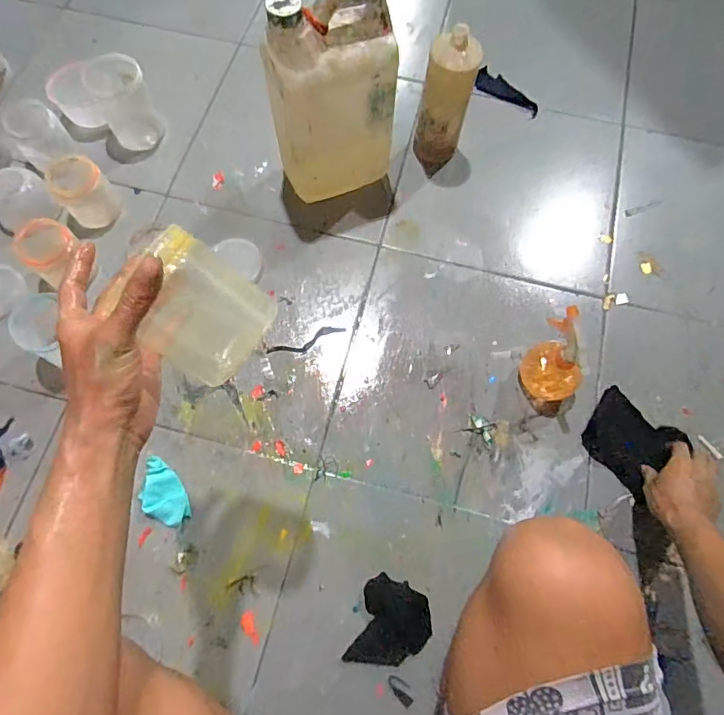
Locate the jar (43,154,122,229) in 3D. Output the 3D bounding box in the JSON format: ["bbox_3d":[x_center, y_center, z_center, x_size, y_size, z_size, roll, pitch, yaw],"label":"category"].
[{"bbox_3d":[-0.484,-0.290,0.853,0.080,0.098,0.082,0,70,-1],"label":"jar"}]

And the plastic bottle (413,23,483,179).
[{"bbox_3d":[0.145,-0.434,0.860,0.084,0.235,0.083,0,70,-1],"label":"plastic bottle"}]

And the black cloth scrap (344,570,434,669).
[{"bbox_3d":[0.043,0.366,0.669,0.098,0.009,0.109,15,70,4],"label":"black cloth scrap"}]

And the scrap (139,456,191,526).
[{"bbox_3d":[-0.295,0.197,0.720,0.059,0.013,0.107,-26,72,-10],"label":"scrap"}]

